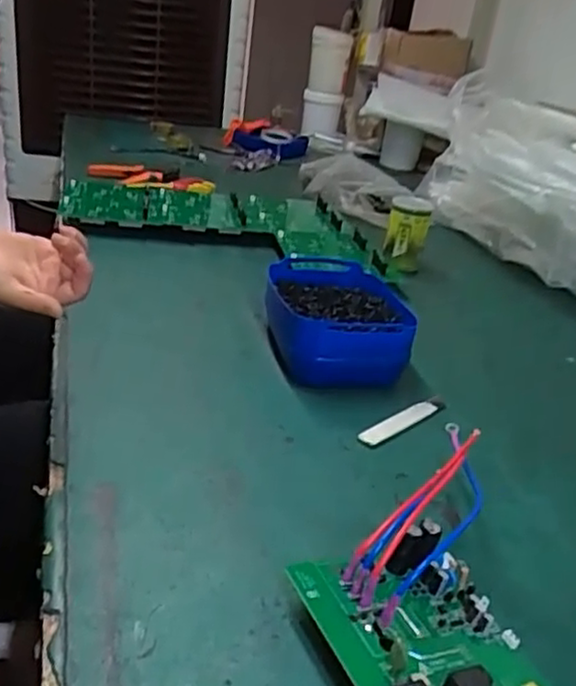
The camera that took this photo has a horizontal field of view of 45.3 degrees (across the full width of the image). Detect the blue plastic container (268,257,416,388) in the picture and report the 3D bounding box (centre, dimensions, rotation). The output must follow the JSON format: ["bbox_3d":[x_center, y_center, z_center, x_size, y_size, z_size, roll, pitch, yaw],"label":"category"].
[{"bbox_3d":[0.053,-0.027,0.840,0.155,0.079,0.201,3,27,-9],"label":"blue plastic container"}]

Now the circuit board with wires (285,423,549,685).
[{"bbox_3d":[0.088,0.155,0.506,0.170,0.069,0.292,3,27,-8],"label":"circuit board with wires"}]

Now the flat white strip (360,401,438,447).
[{"bbox_3d":[0.120,0.081,0.720,0.120,0.008,0.021,-18,36,-40],"label":"flat white strip"}]

